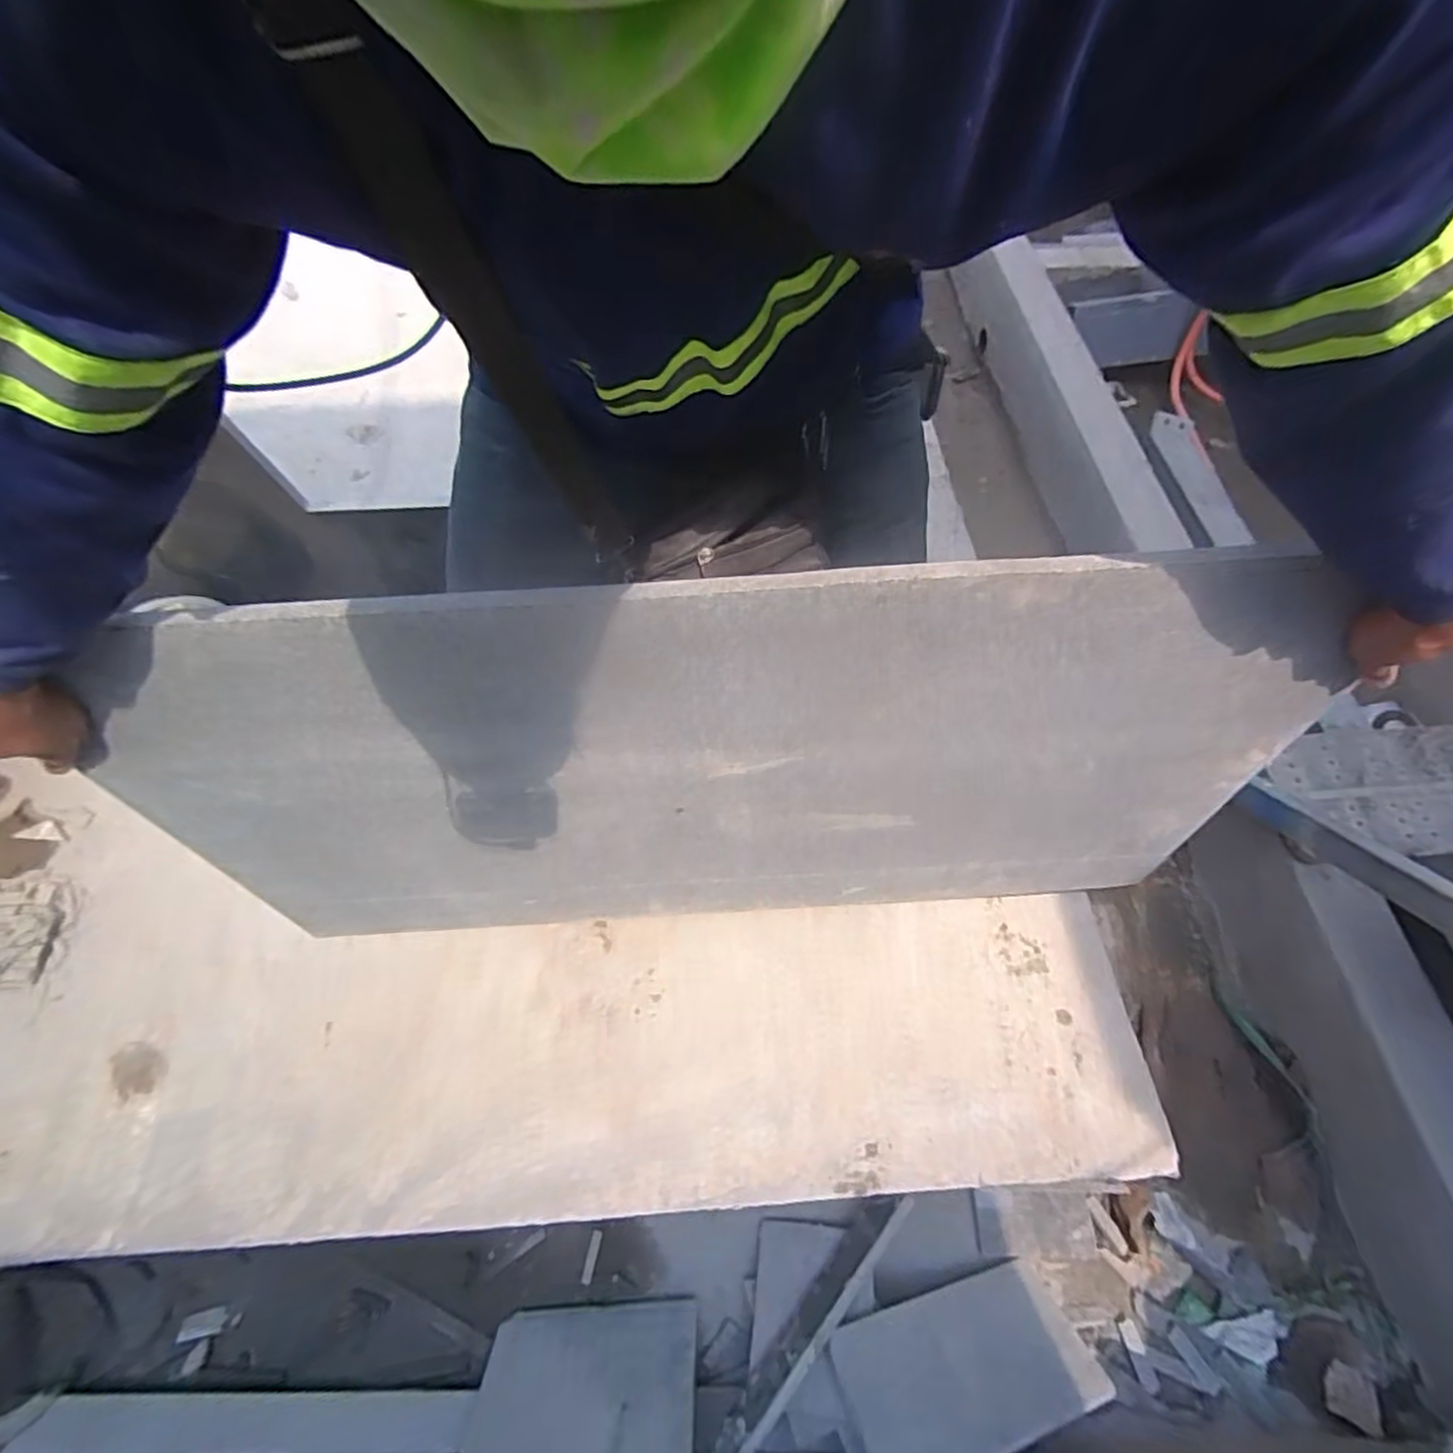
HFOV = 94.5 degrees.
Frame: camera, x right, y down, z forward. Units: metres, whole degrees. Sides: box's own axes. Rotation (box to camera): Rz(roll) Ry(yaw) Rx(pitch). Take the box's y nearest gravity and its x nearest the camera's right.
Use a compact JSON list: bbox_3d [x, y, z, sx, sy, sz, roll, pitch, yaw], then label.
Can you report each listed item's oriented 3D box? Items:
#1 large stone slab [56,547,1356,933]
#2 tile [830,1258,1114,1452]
[{"bbox_3d":[-0.005,0.075,0.710,1.096,0.571,0.015,-3,52,-1],"label":"large stone slab"},{"bbox_3d":[0.305,0.806,0.847,0.328,0.016,0.163,0,24,-22],"label":"tile"}]

